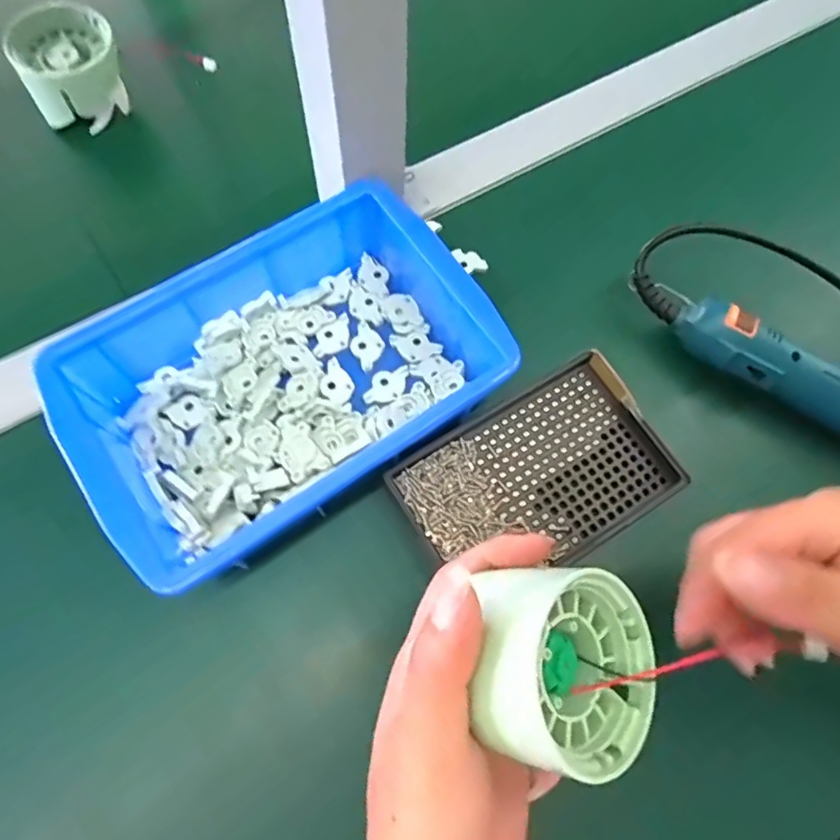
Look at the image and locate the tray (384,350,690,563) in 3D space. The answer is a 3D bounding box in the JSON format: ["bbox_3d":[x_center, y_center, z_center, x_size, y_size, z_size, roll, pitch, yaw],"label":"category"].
[{"bbox_3d":[0.064,0.030,0.308,0.139,0.014,0.089,-30,74,-13],"label":"tray"}]

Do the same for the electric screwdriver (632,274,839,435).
[{"bbox_3d":[0.229,-0.017,0.324,0.235,0.028,0.030,29,71,8],"label":"electric screwdriver"}]

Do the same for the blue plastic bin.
[{"bbox_3d":[-0.073,-0.022,0.300,0.211,0.051,0.141,-33,74,-13],"label":"blue plastic bin"}]

